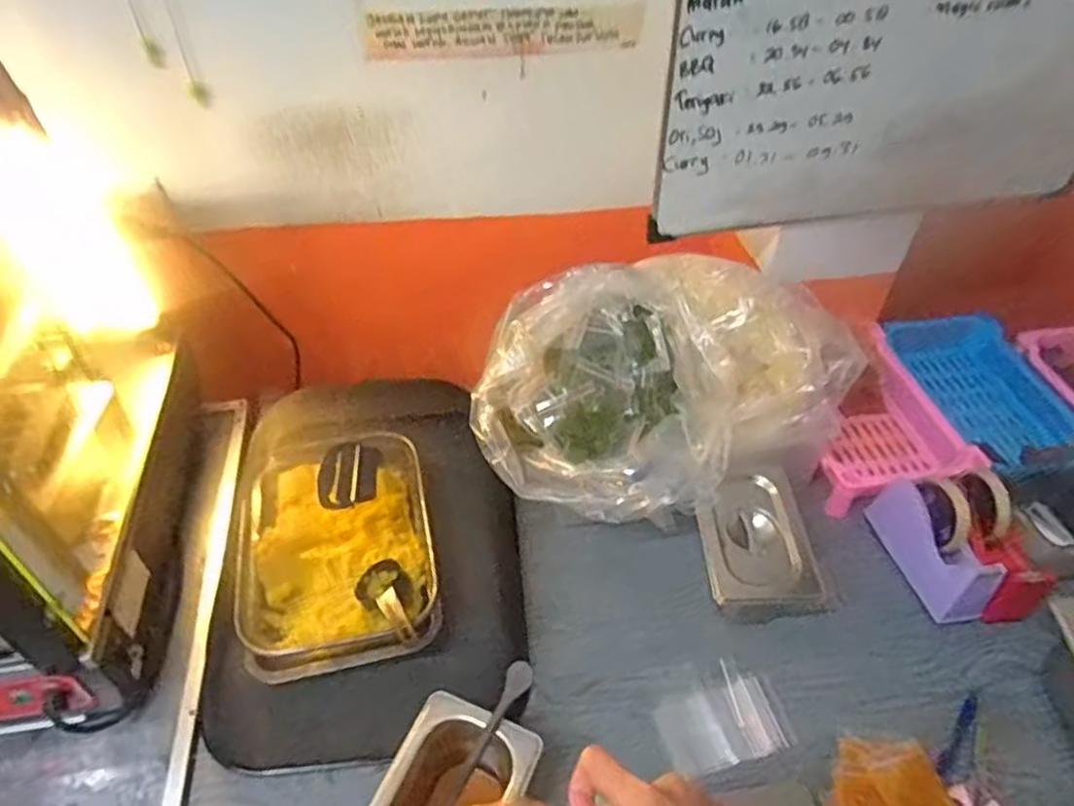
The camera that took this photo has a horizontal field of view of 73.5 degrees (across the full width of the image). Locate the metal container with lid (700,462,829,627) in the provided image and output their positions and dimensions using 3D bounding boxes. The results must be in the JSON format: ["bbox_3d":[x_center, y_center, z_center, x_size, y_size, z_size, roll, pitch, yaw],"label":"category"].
[{"bbox_3d":[0.239,0.165,0.812,0.120,0.078,0.180,-2,45,-3],"label":"metal container with lid"}]

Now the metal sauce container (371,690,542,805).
[{"bbox_3d":[-0.079,0.363,0.623,0.112,0.099,0.179,17,47,15],"label":"metal sauce container"}]

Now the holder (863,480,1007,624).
[{"bbox_3d":[0.458,0.166,0.824,0.047,0.091,0.167,5,39,-24],"label":"holder"}]

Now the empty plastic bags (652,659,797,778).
[{"bbox_3d":[0.187,0.321,0.735,0.124,0.004,0.092,-16,56,-10],"label":"empty plastic bags"}]

